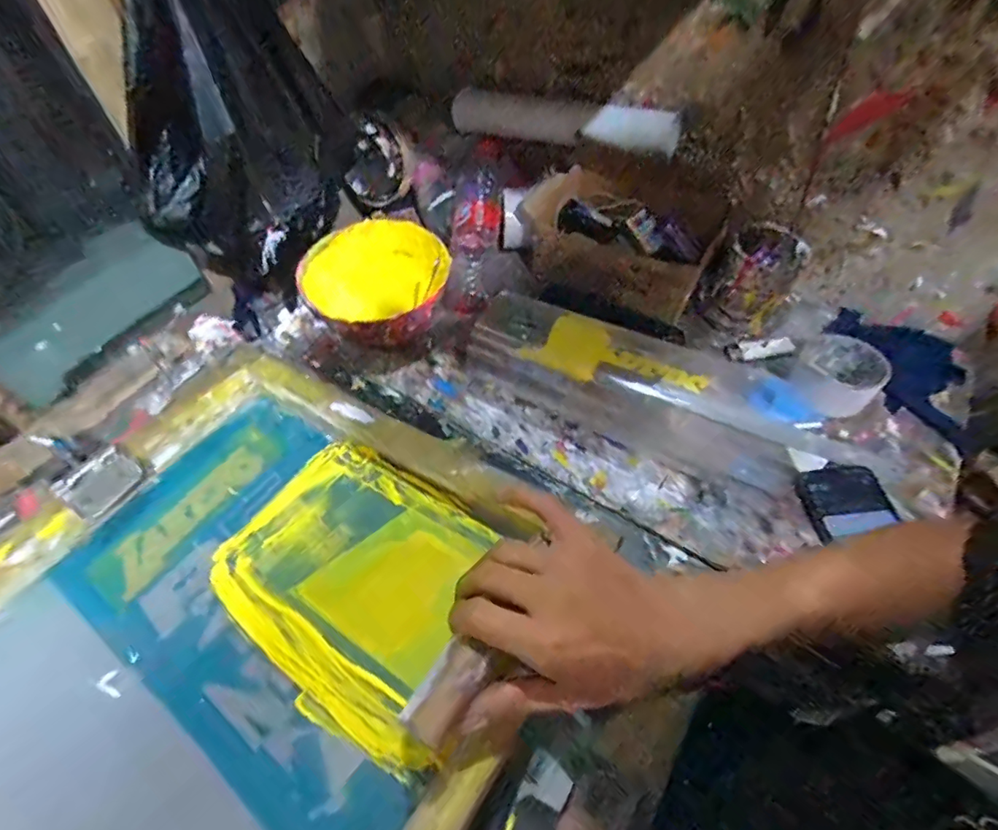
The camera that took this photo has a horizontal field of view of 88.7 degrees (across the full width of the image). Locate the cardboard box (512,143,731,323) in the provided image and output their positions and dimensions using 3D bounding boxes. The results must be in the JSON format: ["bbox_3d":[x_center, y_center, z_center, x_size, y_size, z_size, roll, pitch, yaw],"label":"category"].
[{"bbox_3d":[0.145,-0.221,0.631,0.233,0.095,0.130,28,61,19],"label":"cardboard box"}]

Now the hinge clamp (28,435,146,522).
[{"bbox_3d":[-0.395,0.043,0.478,0.115,0.031,0.062,28,61,19],"label":"hinge clamp"}]

